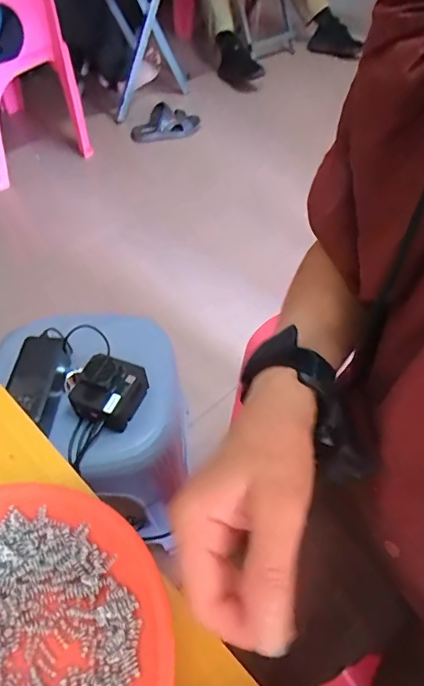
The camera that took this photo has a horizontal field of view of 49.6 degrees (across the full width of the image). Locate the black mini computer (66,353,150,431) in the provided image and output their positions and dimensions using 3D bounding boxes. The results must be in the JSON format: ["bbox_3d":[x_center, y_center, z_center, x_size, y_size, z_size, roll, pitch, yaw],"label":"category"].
[{"bbox_3d":[-0.131,0.060,0.582,0.077,0.049,0.078,16,51,10],"label":"black mini computer"}]

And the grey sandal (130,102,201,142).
[{"bbox_3d":[-0.178,-0.801,1.677,0.291,0.091,0.119,-29,58,-25],"label":"grey sandal"}]

